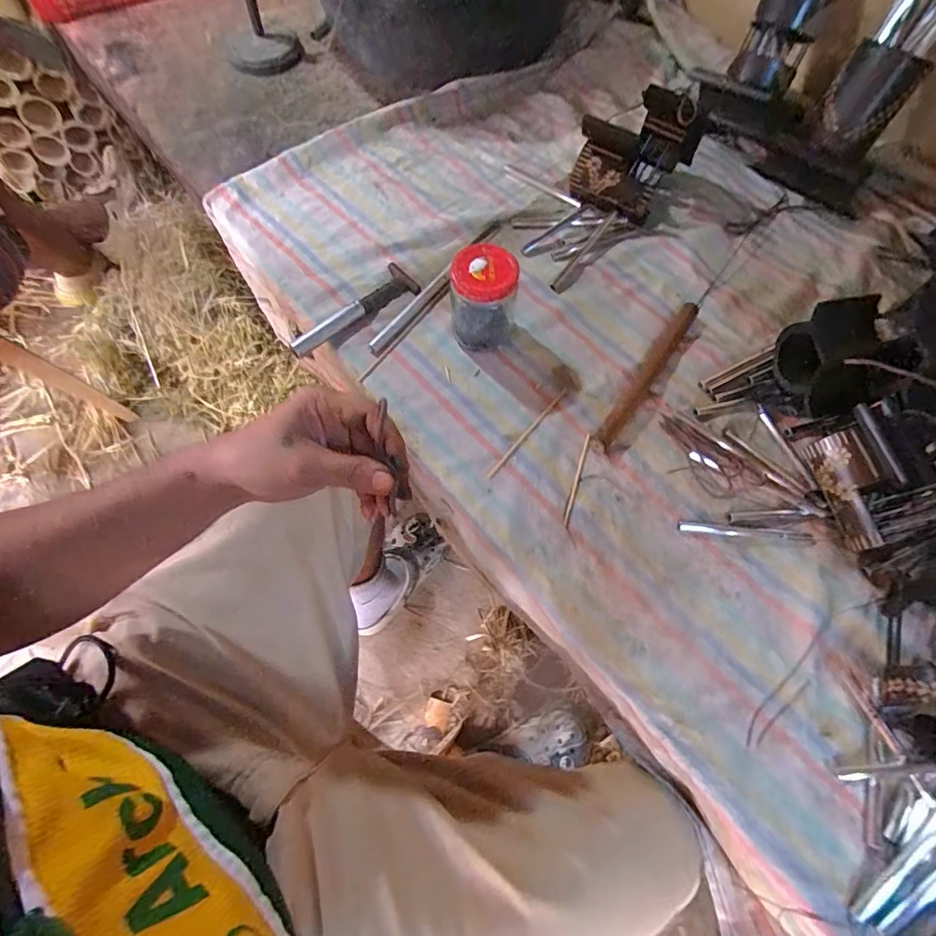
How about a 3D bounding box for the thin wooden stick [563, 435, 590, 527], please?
[{"bbox_3d":[0.108,0.011,0.478,0.005,0.004,0.098,18,70,6],"label":"thin wooden stick"}]

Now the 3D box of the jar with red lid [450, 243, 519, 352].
[{"bbox_3d":[0.016,-0.173,0.502,0.070,0.091,0.064,3,67,3],"label":"jar with red lid"}]

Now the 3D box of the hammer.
[{"bbox_3d":[-0.128,-0.176,0.539,0.160,0.021,0.042,-40,75,-14],"label":"hammer"}]

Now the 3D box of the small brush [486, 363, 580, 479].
[{"bbox_3d":[0.073,-0.049,0.512,0.034,0.009,0.163,33,72,11],"label":"small brush"}]

